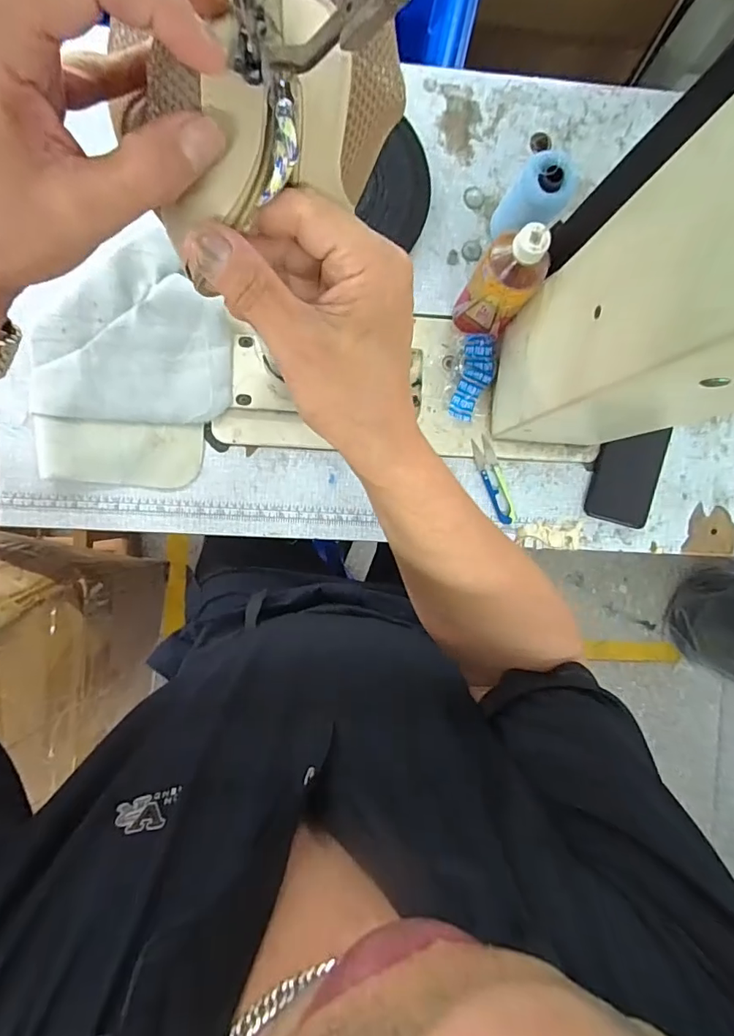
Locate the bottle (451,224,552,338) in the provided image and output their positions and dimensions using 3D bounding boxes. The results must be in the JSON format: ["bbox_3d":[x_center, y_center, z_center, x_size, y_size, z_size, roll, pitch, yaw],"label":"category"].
[{"bbox_3d":[0.149,-0.256,0.546,0.066,0.171,0.050,35,88,-4],"label":"bottle"}]

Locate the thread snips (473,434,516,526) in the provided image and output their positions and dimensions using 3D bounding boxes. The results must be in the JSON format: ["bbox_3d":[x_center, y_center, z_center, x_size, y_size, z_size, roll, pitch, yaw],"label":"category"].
[{"bbox_3d":[0.169,-0.049,0.650,0.027,0.007,0.118,-21,92,-4],"label":"thread snips"}]

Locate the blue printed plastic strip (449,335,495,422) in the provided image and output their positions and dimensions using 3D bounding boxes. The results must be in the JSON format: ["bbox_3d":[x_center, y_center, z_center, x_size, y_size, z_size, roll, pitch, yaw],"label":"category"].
[{"bbox_3d":[0.136,-0.176,0.627,0.043,0.010,0.106,13,107,-5],"label":"blue printed plastic strip"}]

